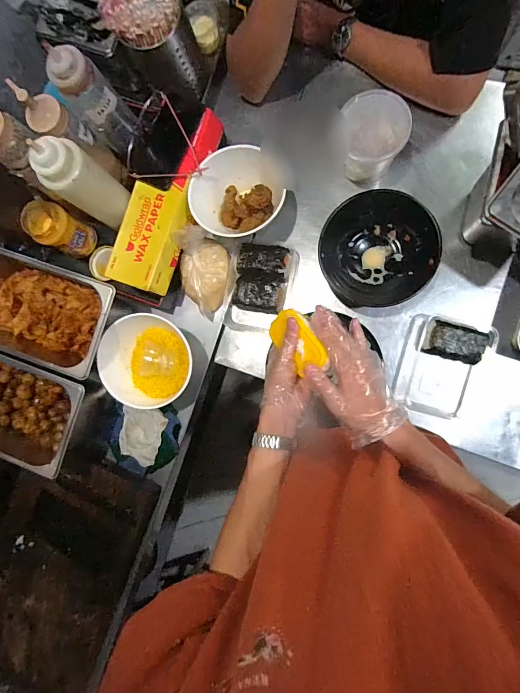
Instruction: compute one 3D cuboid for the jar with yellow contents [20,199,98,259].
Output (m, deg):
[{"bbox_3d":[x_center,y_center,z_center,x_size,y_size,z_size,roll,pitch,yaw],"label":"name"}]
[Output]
[{"bbox_3d":[-0.376,-0.220,0.688,0.065,0.124,0.071,0,89,9],"label":"jar with yellow contents"}]

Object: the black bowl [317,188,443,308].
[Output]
[{"bbox_3d":[0.204,-0.169,0.635,0.190,0.065,0.190,0,89,9],"label":"black bowl"}]

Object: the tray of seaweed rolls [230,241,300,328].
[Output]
[{"bbox_3d":[0.000,-0.113,0.687,0.113,0.047,0.166,13,91,9],"label":"tray of seaweed rolls"}]

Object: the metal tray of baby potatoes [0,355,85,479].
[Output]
[{"bbox_3d":[-0.468,0.107,0.684,0.313,0.097,0.177,19,92,9],"label":"metal tray of baby potatoes"}]

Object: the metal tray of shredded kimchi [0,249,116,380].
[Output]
[{"bbox_3d":[-0.418,-0.066,0.683,0.314,0.101,0.177,19,92,9],"label":"metal tray of shredded kimchi"}]

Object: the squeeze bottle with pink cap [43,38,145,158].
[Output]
[{"bbox_3d":[-0.249,-0.374,0.574,0.063,0.212,0.061,0,89,9],"label":"squeeze bottle with pink cap"}]

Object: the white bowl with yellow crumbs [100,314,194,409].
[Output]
[{"bbox_3d":[-0.204,0.028,0.677,0.163,0.091,0.154,0,89,9],"label":"white bowl with yellow crumbs"}]

